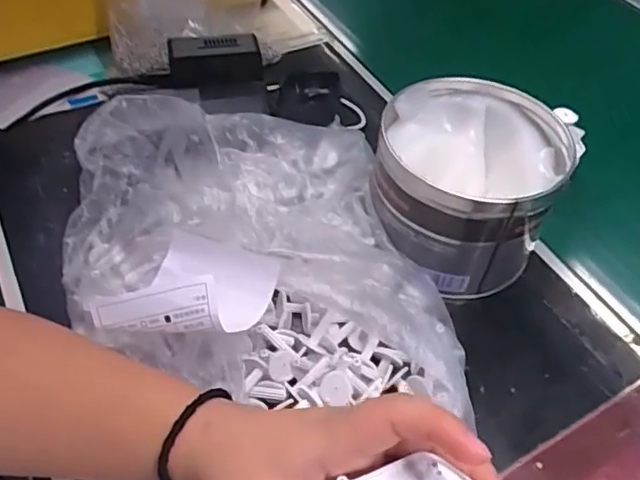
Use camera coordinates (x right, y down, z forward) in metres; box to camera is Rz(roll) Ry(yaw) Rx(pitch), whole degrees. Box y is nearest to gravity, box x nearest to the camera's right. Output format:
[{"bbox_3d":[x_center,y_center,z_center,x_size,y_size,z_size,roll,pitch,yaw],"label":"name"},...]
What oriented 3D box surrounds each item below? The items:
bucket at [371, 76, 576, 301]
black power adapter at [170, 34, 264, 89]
[{"bbox_3d":[0.102,-0.037,0.431,0.123,0.097,0.125,2,49,-2],"label":"bucket"},{"bbox_3d":[-0.089,-0.154,0.509,0.078,0.032,0.031,1,50,-3],"label":"black power adapter"}]

